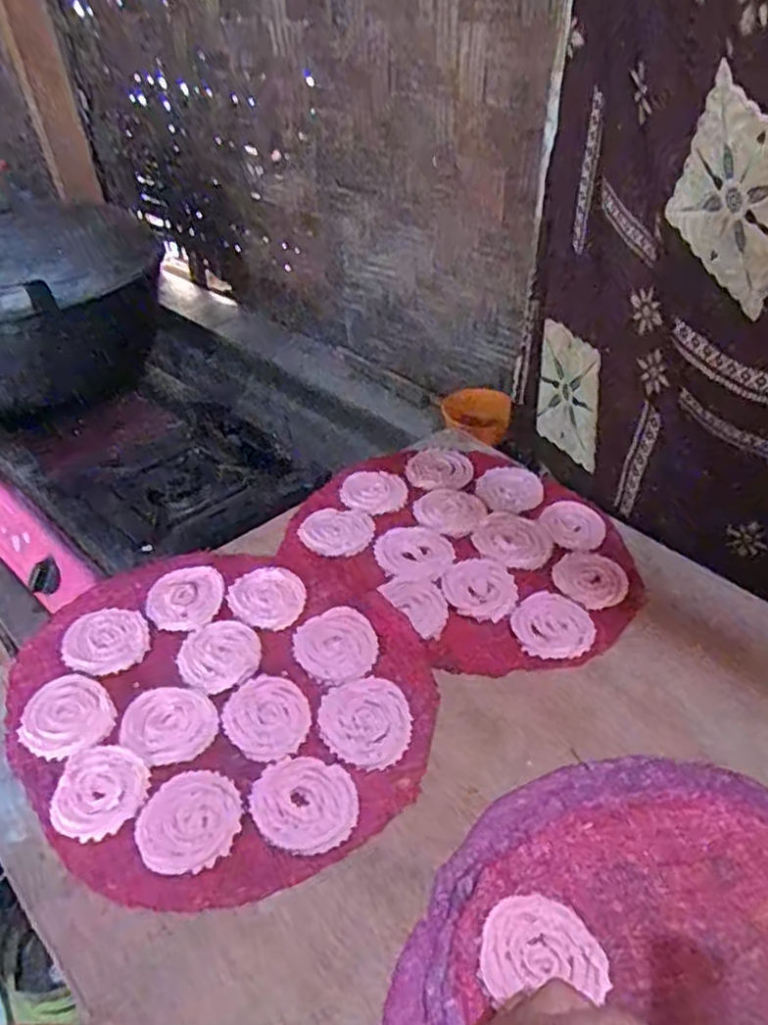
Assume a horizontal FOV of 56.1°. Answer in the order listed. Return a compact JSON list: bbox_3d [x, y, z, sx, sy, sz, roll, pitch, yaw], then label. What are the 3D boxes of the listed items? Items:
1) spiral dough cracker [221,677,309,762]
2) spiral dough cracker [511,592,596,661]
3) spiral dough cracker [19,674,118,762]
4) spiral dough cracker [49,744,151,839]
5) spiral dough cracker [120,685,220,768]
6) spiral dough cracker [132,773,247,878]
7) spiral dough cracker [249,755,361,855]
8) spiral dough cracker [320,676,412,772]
[{"bbox_3d":[-0.097,0.169,0.594,0.066,0.005,0.076,-10,41,-14],"label":"spiral dough cracker"},{"bbox_3d":[0.159,0.105,0.679,0.074,0.005,0.074,2,40,-1],"label":"spiral dough cracker"},{"bbox_3d":[-0.261,0.167,0.591,0.069,0.007,0.077,-24,47,-28],"label":"spiral dough cracker"},{"bbox_3d":[-0.212,0.207,0.542,0.063,0.008,0.068,2,40,-1],"label":"spiral dough cracker"},{"bbox_3d":[-0.175,0.171,0.588,0.073,0.004,0.069,2,40,-1],"label":"spiral dough cracker"},{"bbox_3d":[-0.142,0.226,0.528,0.073,0.007,0.070,2,40,-1],"label":"spiral dough cracker"},{"bbox_3d":[-0.059,0.218,0.541,0.079,0.009,0.070,15,41,14],"label":"spiral dough cracker"},{"bbox_3d":[-0.015,0.171,0.595,0.072,0.004,0.081,-2,40,-6],"label":"spiral dough cracker"}]

